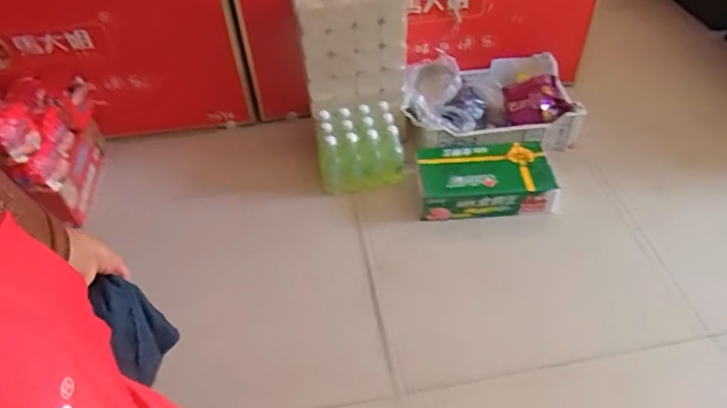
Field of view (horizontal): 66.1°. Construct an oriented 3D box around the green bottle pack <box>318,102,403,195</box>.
[{"bbox_3d":[-0.011,-0.182,1.795,0.273,0.208,0.199,-2,48,2],"label":"green bottle pack"}]

